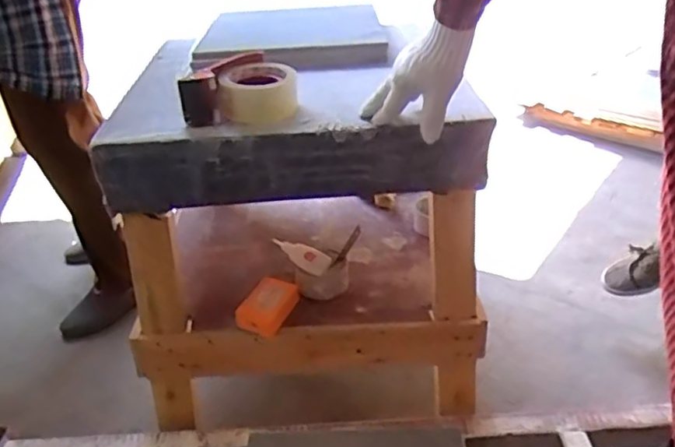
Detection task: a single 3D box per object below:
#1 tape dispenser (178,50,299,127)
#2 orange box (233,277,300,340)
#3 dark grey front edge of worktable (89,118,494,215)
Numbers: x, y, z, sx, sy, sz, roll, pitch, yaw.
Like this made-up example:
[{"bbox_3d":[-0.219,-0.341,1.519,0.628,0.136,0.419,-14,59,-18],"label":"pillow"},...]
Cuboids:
[{"bbox_3d":[-0.126,-0.178,0.772,0.141,0.061,0.118,-8,32,-8],"label":"tape dispenser"},{"bbox_3d":[-0.104,0.124,0.890,0.060,0.034,0.096,12,35,23],"label":"orange box"},{"bbox_3d":[-0.050,-0.067,0.732,0.459,0.090,0.025,-4,32,-2],"label":"dark grey front edge of worktable"}]

